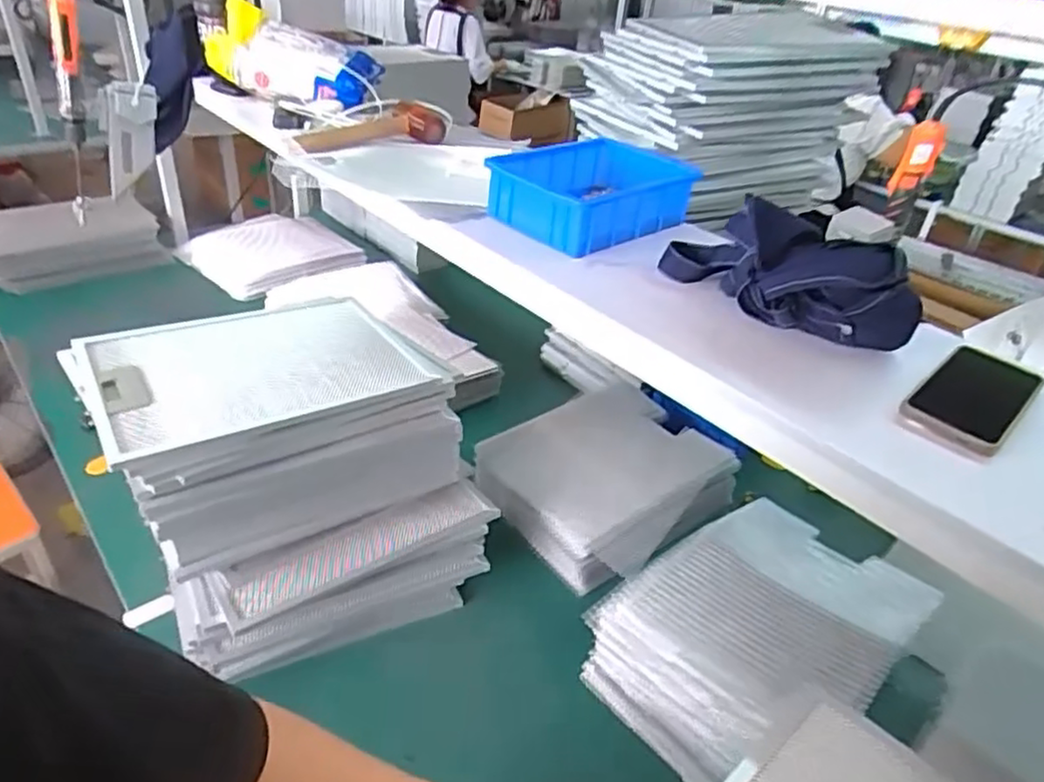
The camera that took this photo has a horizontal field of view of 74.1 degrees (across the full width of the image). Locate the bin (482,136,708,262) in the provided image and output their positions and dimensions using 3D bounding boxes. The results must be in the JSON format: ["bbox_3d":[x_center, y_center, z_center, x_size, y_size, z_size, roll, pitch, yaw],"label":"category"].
[{"bbox_3d":[0.099,-0.266,0.923,0.245,0.078,0.185,-21,43,-33],"label":"bin"}]

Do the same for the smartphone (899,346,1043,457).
[{"bbox_3d":[0.398,0.004,0.609,0.150,0.020,0.077,-26,46,-38],"label":"smartphone"}]

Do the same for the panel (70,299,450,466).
[{"bbox_3d":[-0.310,-0.033,0.816,0.343,0.027,0.280,-18,41,-30],"label":"panel"}]

